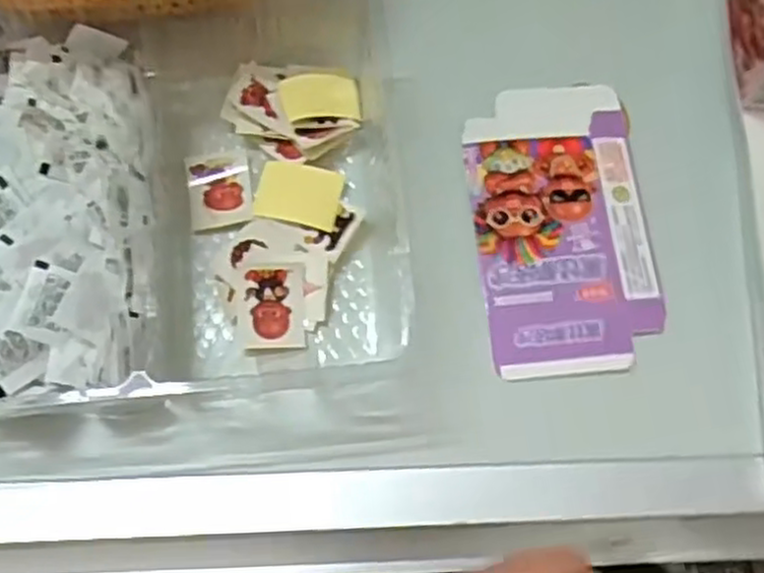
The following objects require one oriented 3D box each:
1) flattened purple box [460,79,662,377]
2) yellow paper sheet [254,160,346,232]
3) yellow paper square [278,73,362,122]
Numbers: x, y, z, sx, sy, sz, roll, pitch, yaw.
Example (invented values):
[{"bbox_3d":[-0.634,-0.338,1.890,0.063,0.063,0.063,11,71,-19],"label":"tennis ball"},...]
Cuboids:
[{"bbox_3d":[0.086,-0.032,0.368,0.084,0.004,0.145,-5,71,-4],"label":"flattened purple box"},{"bbox_3d":[-0.039,-0.044,0.367,0.039,0.004,0.030,10,71,1],"label":"yellow paper sheet"},{"bbox_3d":[-0.031,-0.094,0.381,0.038,0.011,0.028,-4,71,-3],"label":"yellow paper square"}]

